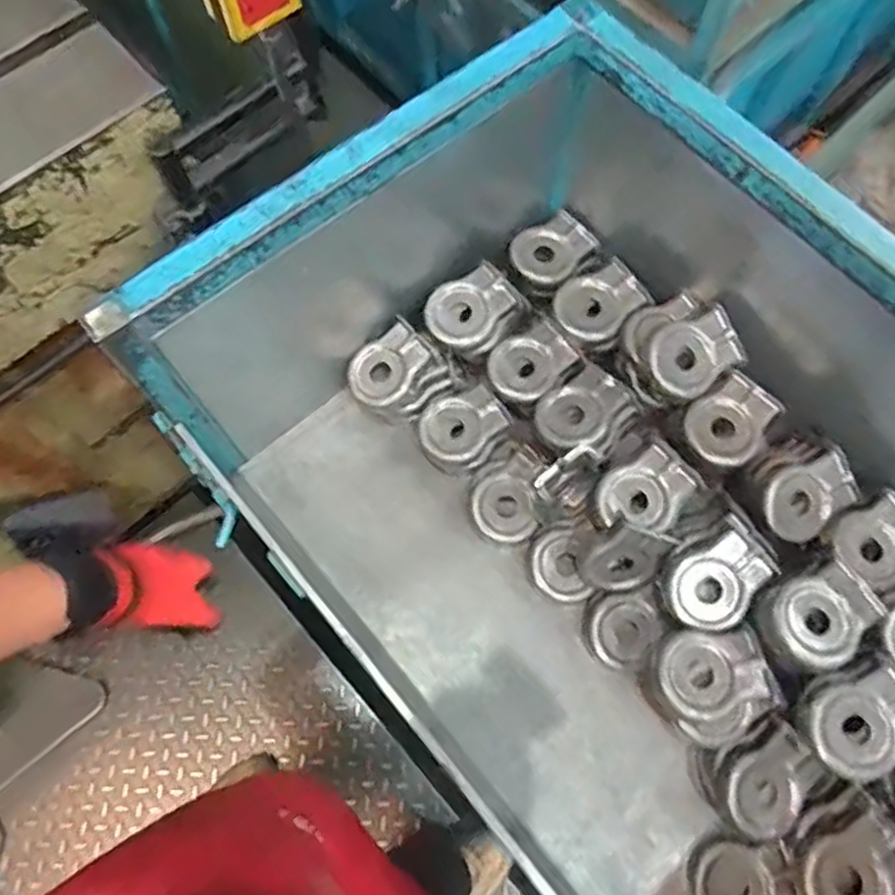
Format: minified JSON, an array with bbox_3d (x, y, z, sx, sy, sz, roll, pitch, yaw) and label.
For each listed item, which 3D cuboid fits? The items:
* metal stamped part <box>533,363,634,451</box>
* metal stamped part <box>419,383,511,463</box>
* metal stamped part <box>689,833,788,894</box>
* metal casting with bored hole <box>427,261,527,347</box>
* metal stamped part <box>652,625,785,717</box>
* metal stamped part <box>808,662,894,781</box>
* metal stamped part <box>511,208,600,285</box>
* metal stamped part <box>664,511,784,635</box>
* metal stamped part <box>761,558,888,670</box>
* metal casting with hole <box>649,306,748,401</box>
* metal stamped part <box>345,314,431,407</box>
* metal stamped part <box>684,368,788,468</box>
[{"bbox_3d":[0.180,-0.047,0.969,0.128,0.048,0.095,-40,73,-13],"label":"metal stamped part"},{"bbox_3d":[0.022,-0.033,1.004,0.119,0.022,0.088,-34,72,-11],"label":"metal stamped part"},{"bbox_3d":[0.339,0.520,0.849,0.096,0.044,0.104,0,69,1],"label":"metal stamped part"},{"bbox_3d":[0.034,-0.198,1.008,0.123,0.047,0.094,-36,94,7],"label":"metal casting with bored hole"},{"bbox_3d":[0.308,0.261,0.825,0.126,0.023,0.096,-10,69,-3],"label":"metal stamped part"},{"bbox_3d":[0.462,0.303,0.780,0.121,0.036,0.093,-39,80,7],"label":"metal stamped part"},{"bbox_3d":[0.151,-0.286,1.023,0.109,0.020,0.086,-41,87,4],"label":"metal stamped part"},{"bbox_3d":[0.328,0.161,0.859,0.129,0.049,0.095,-39,86,4],"label":"metal stamped part"},{"bbox_3d":[0.432,0.191,0.818,0.132,0.050,0.101,-25,71,-8],"label":"metal stamped part"},{"bbox_3d":[0.314,-0.120,0.924,0.120,0.035,0.093,-29,95,-3],"label":"metal casting with hole"},{"bbox_3d":[-0.085,-0.110,0.987,0.125,0.021,0.090,-41,76,11],"label":"metal stamped part"},{"bbox_3d":[0.370,-0.034,0.928,0.119,0.028,0.093,-44,72,3],"label":"metal stamped part"}]

